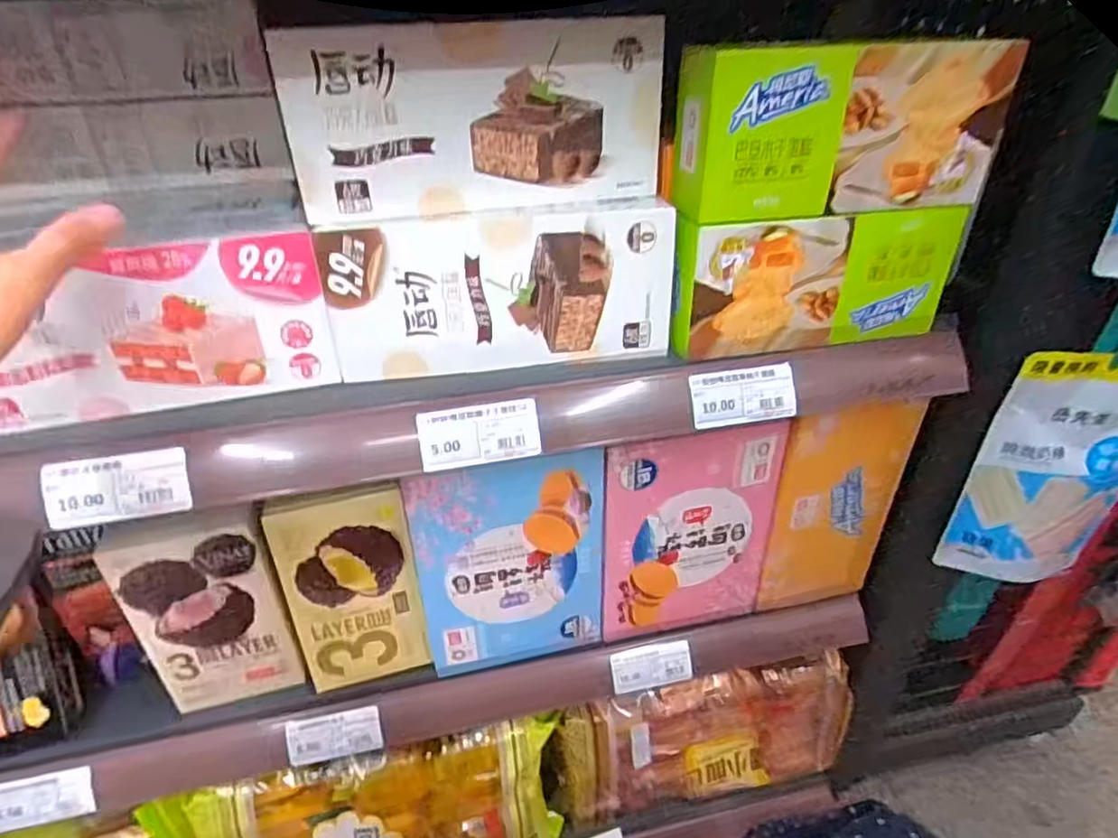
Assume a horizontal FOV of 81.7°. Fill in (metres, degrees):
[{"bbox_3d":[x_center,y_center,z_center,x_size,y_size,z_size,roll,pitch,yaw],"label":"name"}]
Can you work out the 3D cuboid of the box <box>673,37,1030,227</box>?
[{"bbox_3d":[0.174,-0.181,0.401,0.191,0.093,0.044,-6,36,-7],"label":"box"}]

